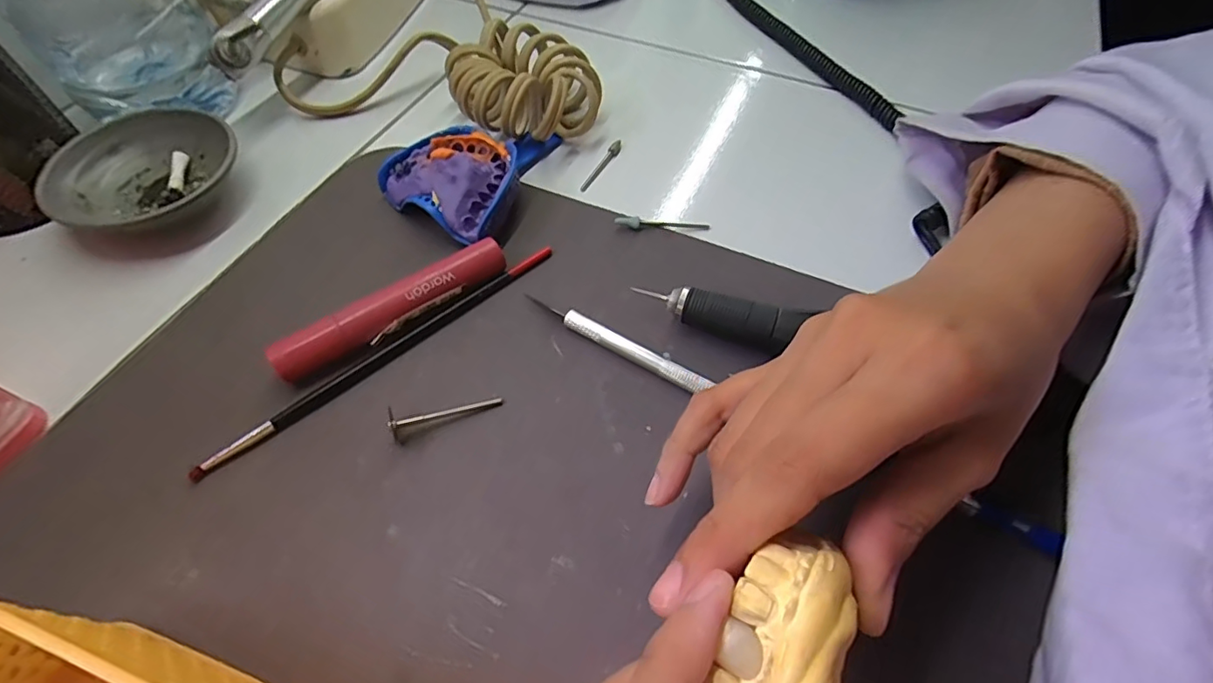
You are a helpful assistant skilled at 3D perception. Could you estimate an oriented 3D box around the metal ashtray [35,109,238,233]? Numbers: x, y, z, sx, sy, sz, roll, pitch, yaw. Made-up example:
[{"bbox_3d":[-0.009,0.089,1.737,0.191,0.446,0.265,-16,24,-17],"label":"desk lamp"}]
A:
[{"bbox_3d":[-0.241,-0.090,0.290,0.084,0.026,0.075,-28,60,-17],"label":"metal ashtray"}]

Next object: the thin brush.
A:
[{"bbox_3d":[-0.093,0.002,0.239,0.170,0.005,0.007,-37,63,-21],"label":"thin brush"}]

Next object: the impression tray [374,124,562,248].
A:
[{"bbox_3d":[-0.072,-0.095,0.294,0.074,0.032,0.092,22,59,15],"label":"impression tray"}]

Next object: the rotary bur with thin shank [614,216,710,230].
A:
[{"bbox_3d":[0.029,-0.060,0.282,0.049,0.007,0.006,0,56,1],"label":"rotary bur with thin shank"}]

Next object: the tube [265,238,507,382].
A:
[{"bbox_3d":[-0.092,-0.014,0.241,0.104,0.016,0.014,-32,61,-19],"label":"tube"}]

